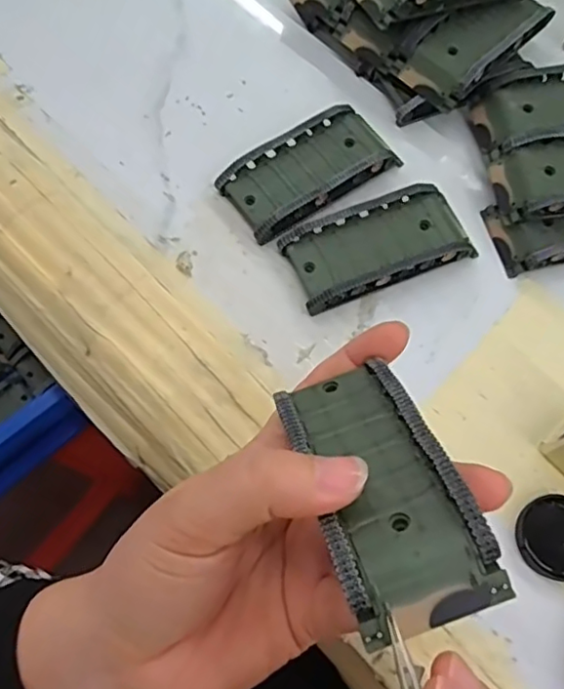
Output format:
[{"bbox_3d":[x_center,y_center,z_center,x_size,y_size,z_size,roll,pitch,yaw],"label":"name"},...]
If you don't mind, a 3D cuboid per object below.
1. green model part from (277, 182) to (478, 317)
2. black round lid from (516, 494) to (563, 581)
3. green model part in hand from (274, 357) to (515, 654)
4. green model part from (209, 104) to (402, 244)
[{"bbox_3d":[0.051,-0.052,0.313,0.095,0.018,0.045,-20,71,-9],"label":"green model part"},{"bbox_3d":[0.123,0.085,0.266,0.037,0.007,0.034,0,69,-1],"label":"black round lid"},{"bbox_3d":[0.030,0.040,0.191,0.043,0.020,0.093,-12,38,-6],"label":"green model part in hand"},{"bbox_3d":[0.014,-0.095,0.328,0.090,0.020,0.045,-33,73,-13],"label":"green model part"}]

